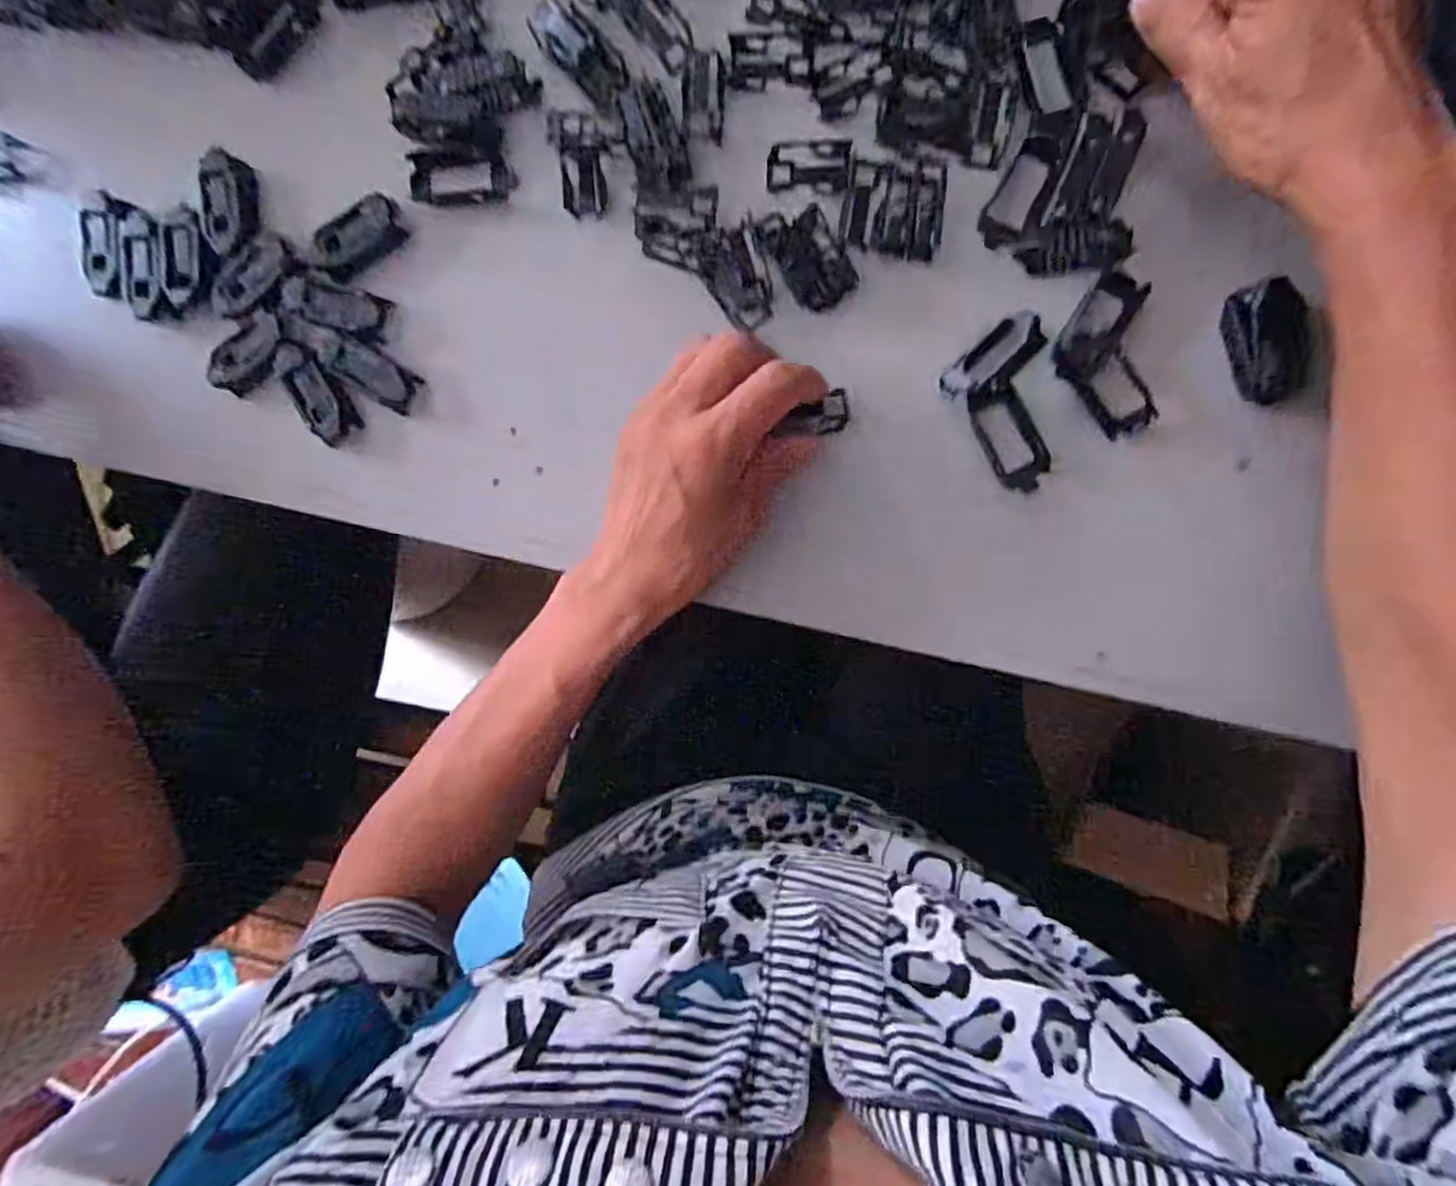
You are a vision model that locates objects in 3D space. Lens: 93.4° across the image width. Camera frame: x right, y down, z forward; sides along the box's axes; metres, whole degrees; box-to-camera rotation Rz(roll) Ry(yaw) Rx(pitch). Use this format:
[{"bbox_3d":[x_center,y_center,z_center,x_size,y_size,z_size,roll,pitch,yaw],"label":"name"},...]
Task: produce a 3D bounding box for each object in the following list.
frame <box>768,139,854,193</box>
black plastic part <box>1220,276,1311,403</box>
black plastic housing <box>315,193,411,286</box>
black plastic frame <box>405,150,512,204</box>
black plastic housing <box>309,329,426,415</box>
[{"bbox_3d":[0.038,-0.199,0.319,0.039,0.006,0.024,2,95,6],"label":"frame"},{"bbox_3d":[0.237,-0.111,0.302,0.025,0.013,0.050,-15,93,7],"label":"black plastic part"},{"bbox_3d":[-0.180,-0.173,0.334,0.046,0.007,0.026,-26,92,7],"label":"black plastic housing"},{"bbox_3d":[-0.130,-0.201,0.330,0.048,0.004,0.024,-1,95,6],"label":"black plastic frame"},{"bbox_3d":[-0.180,-0.111,0.338,0.054,0.006,0.021,32,97,2],"label":"black plastic housing"}]

